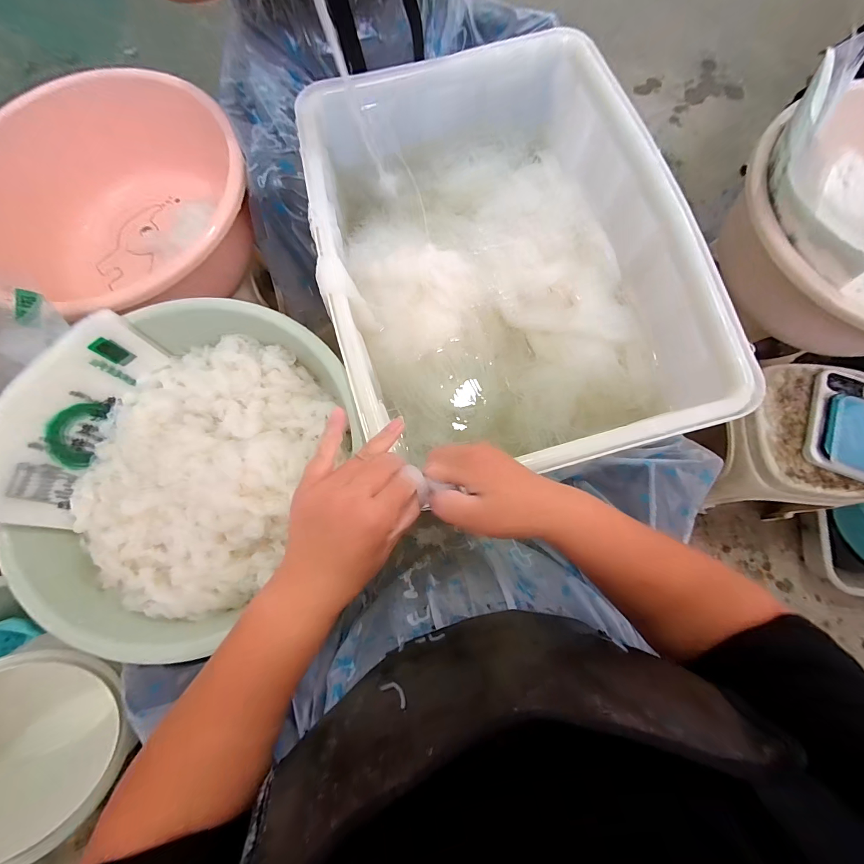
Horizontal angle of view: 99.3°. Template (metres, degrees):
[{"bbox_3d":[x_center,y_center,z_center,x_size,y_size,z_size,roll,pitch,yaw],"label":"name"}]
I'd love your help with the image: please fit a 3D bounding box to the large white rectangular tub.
[{"bbox_3d":[0.097,-0.266,0.588,0.505,0.158,0.665,-15,76,-3],"label":"large white rectangular tub"}]

